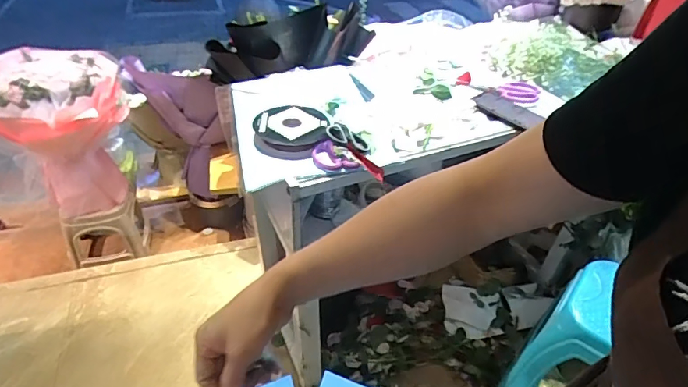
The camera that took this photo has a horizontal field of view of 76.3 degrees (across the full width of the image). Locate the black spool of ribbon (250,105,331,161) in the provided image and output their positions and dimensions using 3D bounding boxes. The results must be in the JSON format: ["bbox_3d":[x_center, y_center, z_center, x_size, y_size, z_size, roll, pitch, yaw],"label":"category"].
[{"bbox_3d":[-0.103,-0.123,0.847,0.136,0.047,0.132,2,39,-2],"label":"black spool of ribbon"}]

